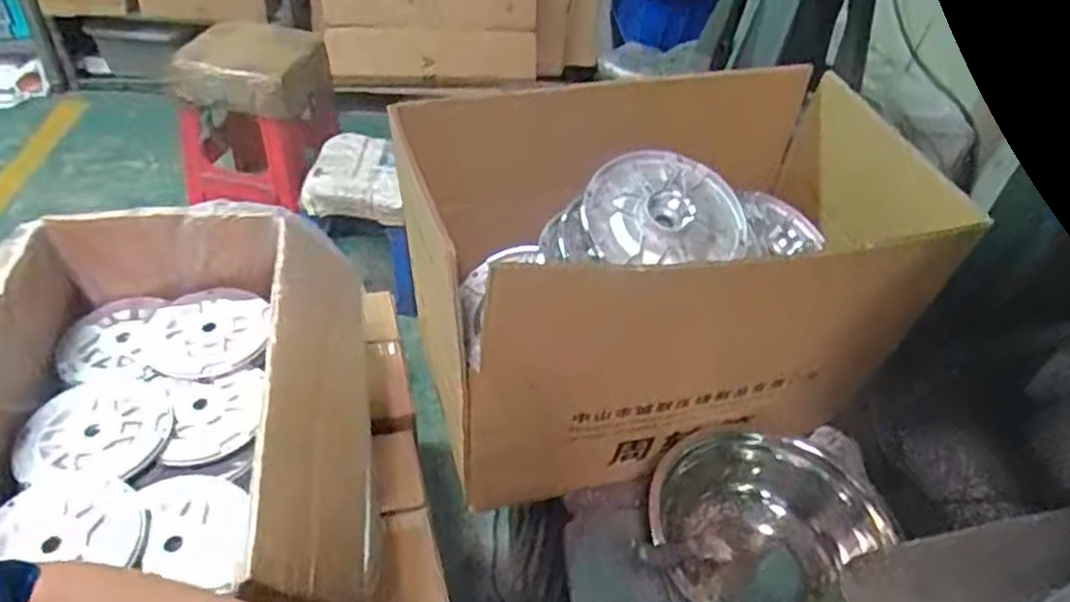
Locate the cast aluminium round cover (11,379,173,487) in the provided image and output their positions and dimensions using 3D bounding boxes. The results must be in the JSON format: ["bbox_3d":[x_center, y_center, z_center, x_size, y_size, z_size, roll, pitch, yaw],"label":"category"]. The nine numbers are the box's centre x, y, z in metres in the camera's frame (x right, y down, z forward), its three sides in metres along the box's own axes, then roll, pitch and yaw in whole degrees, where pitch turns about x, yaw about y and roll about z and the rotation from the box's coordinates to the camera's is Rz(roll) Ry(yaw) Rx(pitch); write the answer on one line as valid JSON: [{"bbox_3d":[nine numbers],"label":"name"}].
[{"bbox_3d":[-0.433,0.124,0.726,0.126,0.012,0.133,0,43,-8],"label":"cast aluminium round cover"}]

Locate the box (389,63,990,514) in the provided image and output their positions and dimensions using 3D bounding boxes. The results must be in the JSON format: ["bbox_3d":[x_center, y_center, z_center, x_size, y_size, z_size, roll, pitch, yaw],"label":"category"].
[{"bbox_3d":[0.119,-0.024,0.757,0.465,0.306,0.285,-4,44,-13],"label":"box"}]

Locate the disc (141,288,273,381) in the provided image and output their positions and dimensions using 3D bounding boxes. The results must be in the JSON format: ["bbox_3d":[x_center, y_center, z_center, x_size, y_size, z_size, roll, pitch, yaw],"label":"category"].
[{"bbox_3d":[-0.374,0.033,0.836,0.138,0.017,0.133,4,42,-4],"label":"disc"}]

